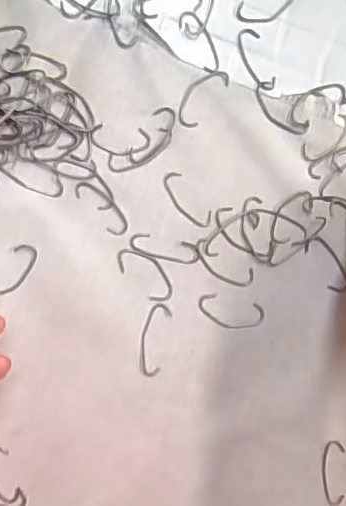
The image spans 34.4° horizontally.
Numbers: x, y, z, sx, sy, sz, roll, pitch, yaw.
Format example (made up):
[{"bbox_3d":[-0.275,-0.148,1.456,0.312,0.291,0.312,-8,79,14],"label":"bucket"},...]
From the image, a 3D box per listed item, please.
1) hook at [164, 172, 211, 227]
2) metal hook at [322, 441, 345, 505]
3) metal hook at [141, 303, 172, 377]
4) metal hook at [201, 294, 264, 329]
[{"bbox_3d":[0.008,-0.030,0.316,0.014,0.004,0.037,-38,94,-6],"label":"hook"},{"bbox_3d":[0.094,0.129,0.326,0.014,0.004,0.037,2,89,-7],"label":"metal hook"},{"bbox_3d":[-0.011,0.049,0.311,0.014,0.004,0.040,13,88,-7],"label":"metal hook"},{"bbox_3d":[0.033,0.034,0.318,0.038,0.004,0.017,14,88,-7],"label":"metal hook"}]

